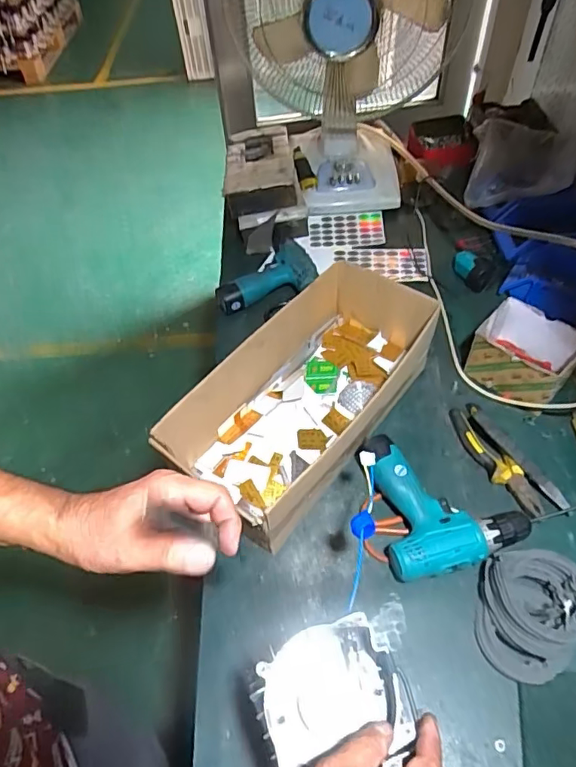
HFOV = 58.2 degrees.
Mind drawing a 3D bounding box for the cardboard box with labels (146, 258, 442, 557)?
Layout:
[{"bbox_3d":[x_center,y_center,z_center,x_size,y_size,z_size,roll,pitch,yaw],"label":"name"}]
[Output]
[{"bbox_3d":[0.034,0.023,0.776,0.209,0.151,0.437,34,61,26],"label":"cardboard box with labels"}]

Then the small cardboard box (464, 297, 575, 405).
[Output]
[{"bbox_3d":[0.374,-0.042,0.827,0.142,0.098,0.116,32,61,25],"label":"small cardboard box"}]

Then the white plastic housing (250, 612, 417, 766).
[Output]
[{"bbox_3d":[0.036,0.264,0.434,0.118,0.038,0.106,-13,53,-7],"label":"white plastic housing"}]

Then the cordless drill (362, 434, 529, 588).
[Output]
[{"bbox_3d":[0.210,0.157,0.711,0.187,0.057,0.194,-10,52,-4],"label":"cordless drill"}]

